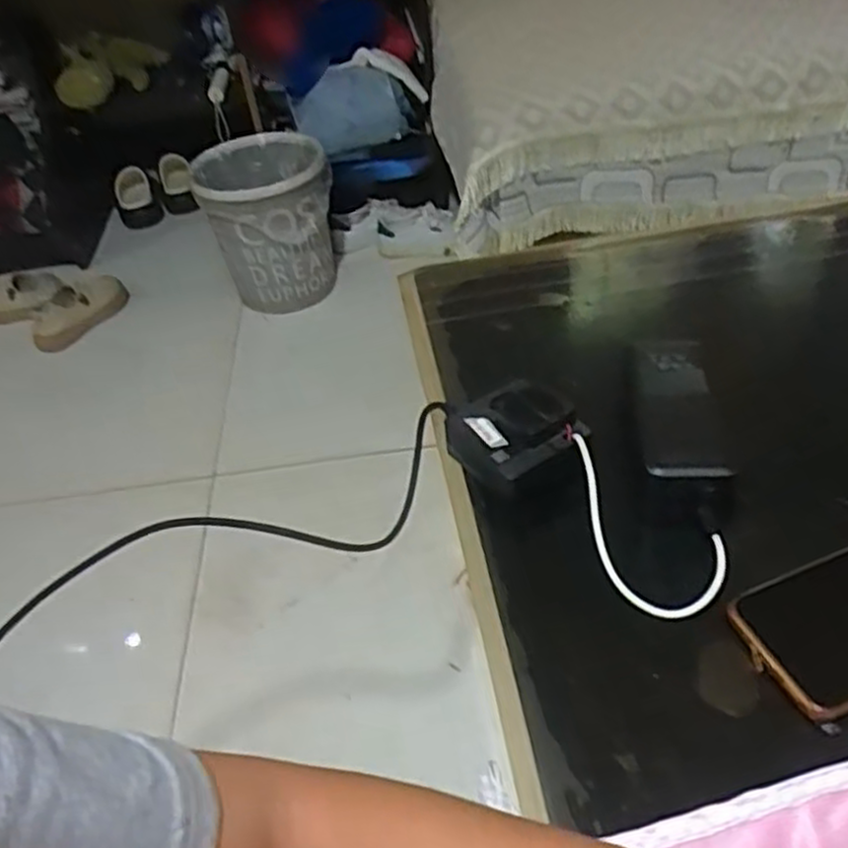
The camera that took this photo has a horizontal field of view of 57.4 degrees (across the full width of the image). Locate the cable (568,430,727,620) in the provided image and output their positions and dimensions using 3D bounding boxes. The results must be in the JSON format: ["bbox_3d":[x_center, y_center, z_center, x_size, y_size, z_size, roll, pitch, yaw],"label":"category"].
[{"bbox_3d":[0.124,0.064,0.479,0.064,0.033,0.126,-34,48,-26],"label":"cable"}]

